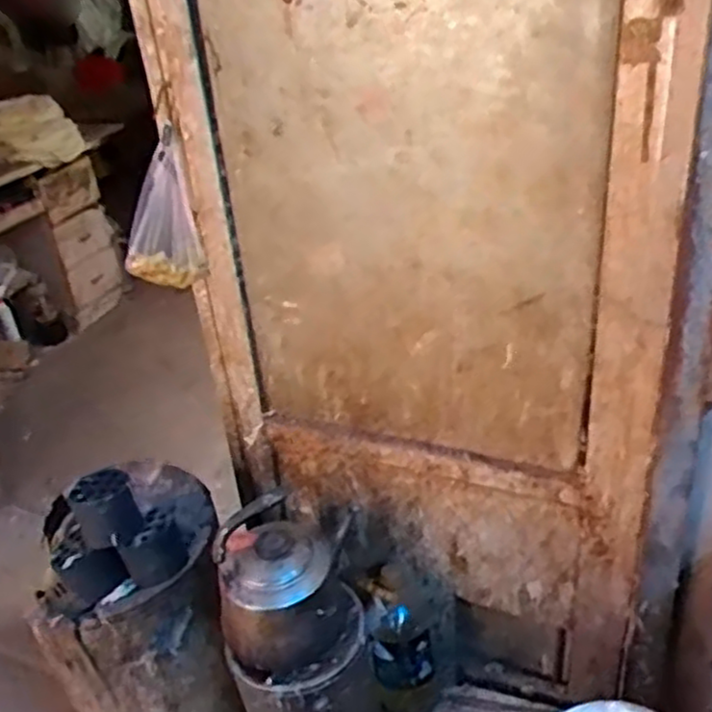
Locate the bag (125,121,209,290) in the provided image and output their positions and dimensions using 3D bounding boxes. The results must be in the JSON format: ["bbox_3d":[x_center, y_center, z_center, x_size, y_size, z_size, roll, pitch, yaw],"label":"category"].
[{"bbox_3d":[-0.331,-0.229,1.218,0.126,0.228,0.064,-15,31,-16],"label":"bag"}]

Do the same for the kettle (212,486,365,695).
[{"bbox_3d":[-0.118,0.357,1.220,0.230,0.296,0.218,-7,30,-3],"label":"kettle"}]

